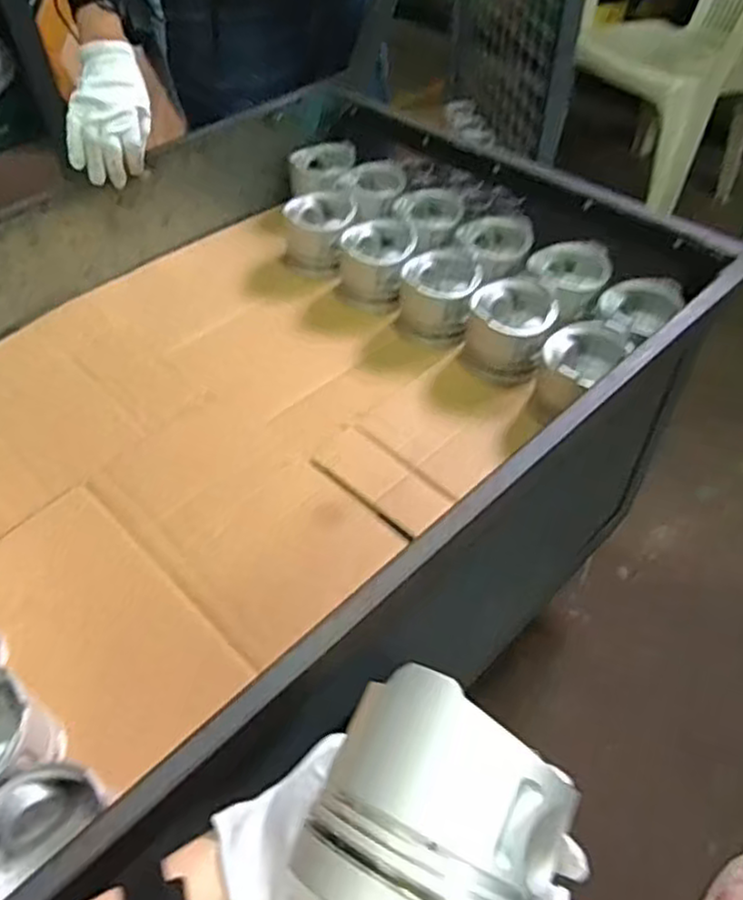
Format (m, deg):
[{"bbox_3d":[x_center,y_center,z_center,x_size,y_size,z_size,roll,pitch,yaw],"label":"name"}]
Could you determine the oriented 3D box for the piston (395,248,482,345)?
[{"bbox_3d":[0.091,-0.204,0.945,0.105,0.085,0.106,9,49,10],"label":"piston"}]

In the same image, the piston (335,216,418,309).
[{"bbox_3d":[0.007,-0.268,0.998,0.108,0.095,0.113,5,49,6],"label":"piston"}]

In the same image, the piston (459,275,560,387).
[{"bbox_3d":[0.171,-0.150,0.884,0.104,0.088,0.109,9,49,10],"label":"piston"}]

